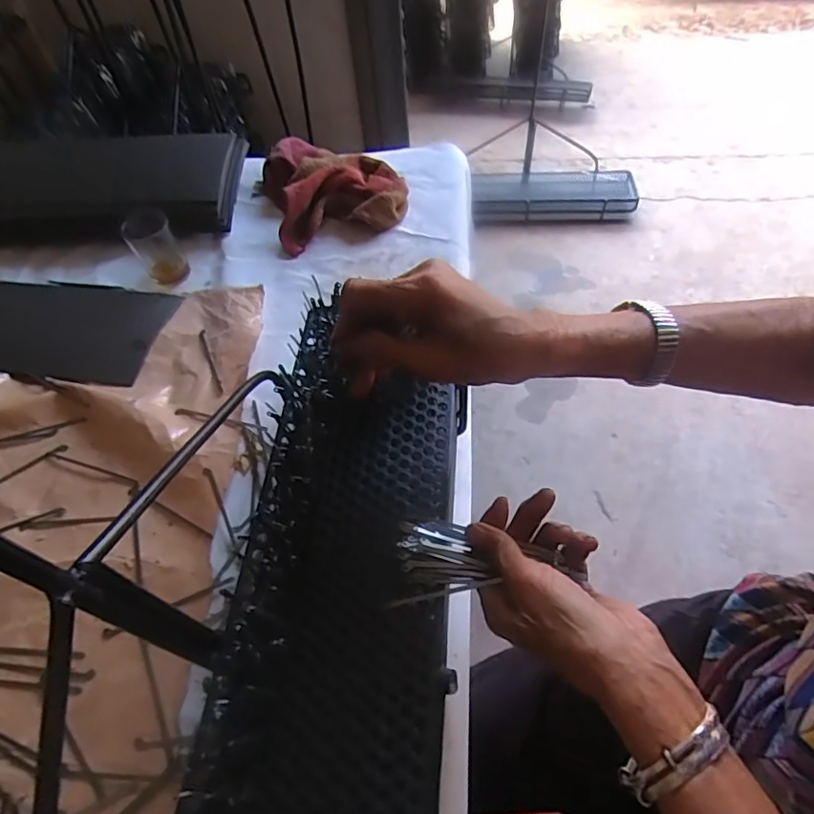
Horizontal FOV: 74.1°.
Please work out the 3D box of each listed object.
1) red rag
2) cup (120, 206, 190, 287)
[{"bbox_3d":[-0.099,-0.305,0.723,0.183,0.061,0.180,-15,56,-6],"label":"red rag"},{"bbox_3d":[-0.307,-0.198,0.658,0.051,0.081,0.047,-2,55,3],"label":"cup"}]

